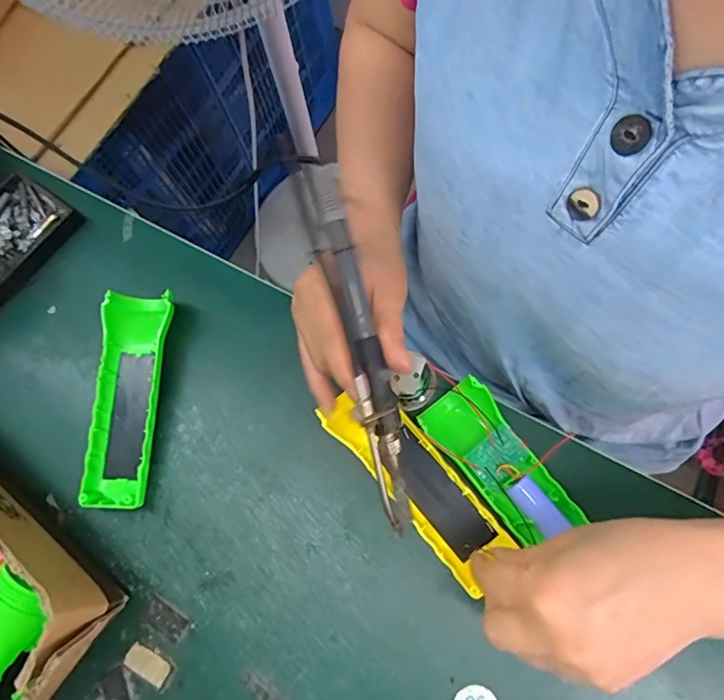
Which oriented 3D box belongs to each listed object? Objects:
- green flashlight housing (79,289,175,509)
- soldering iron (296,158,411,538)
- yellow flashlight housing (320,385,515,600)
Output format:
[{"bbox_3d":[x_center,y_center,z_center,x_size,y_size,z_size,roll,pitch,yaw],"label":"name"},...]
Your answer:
[{"bbox_3d":[-0.170,0.032,0.354,0.049,0.029,0.154,2,74,5],"label":"green flashlight housing"},{"bbox_3d":[0.000,0.001,0.257,0.020,0.019,0.197,-14,96,-3],"label":"soldering iron"},{"bbox_3d":[0.032,0.083,0.316,0.142,0.022,0.046,44,78,9],"label":"yellow flashlight housing"}]

